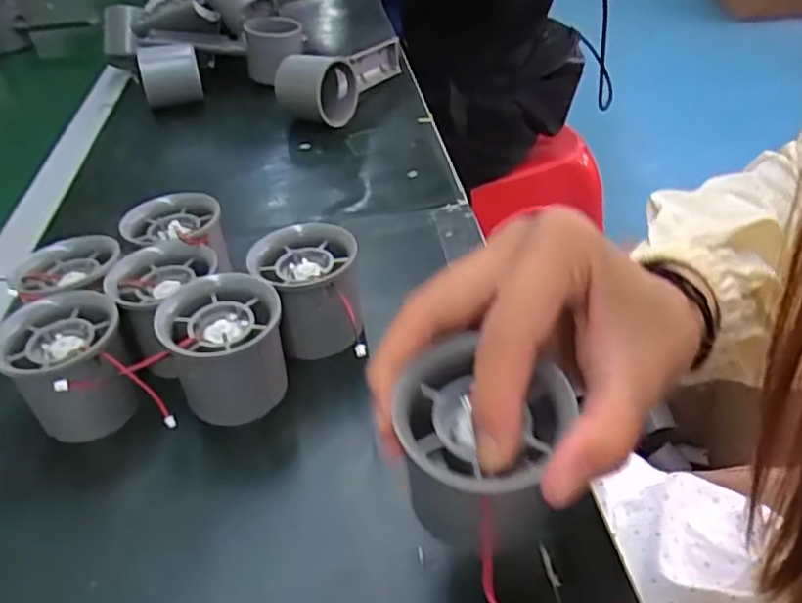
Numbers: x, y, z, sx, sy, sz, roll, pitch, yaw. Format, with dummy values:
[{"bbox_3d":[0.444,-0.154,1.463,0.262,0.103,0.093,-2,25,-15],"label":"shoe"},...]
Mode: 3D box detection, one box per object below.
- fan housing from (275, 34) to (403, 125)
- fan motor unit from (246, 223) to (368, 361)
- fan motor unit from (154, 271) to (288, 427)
[{"bbox_3d":[-0.055,-0.221,0.645,0.056,0.056,0.158,12,42,21],"label":"fan housing"},{"bbox_3d":[-0.049,-0.003,0.362,0.055,0.056,0.060,-9,38,-4],"label":"fan motor unit"},{"bbox_3d":[-0.083,0.024,0.329,0.054,0.057,0.053,-8,38,-3],"label":"fan motor unit"}]

